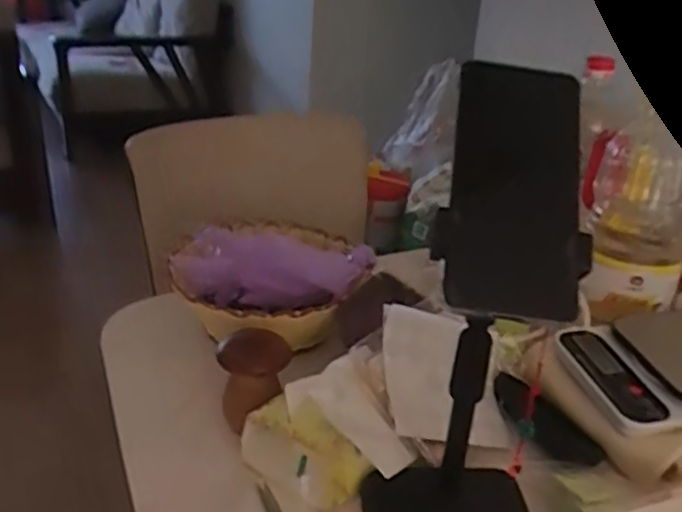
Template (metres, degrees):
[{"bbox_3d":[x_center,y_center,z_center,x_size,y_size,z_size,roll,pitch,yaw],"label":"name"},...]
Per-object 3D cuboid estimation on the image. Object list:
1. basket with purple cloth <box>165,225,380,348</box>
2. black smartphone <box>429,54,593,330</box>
[{"bbox_3d":[-0.070,0.032,0.747,0.196,0.101,0.183,4,25,-2],"label":"basket with purple cloth"},{"bbox_3d":[0.101,-0.040,0.413,0.087,0.013,0.157,6,70,-5],"label":"black smartphone"}]

